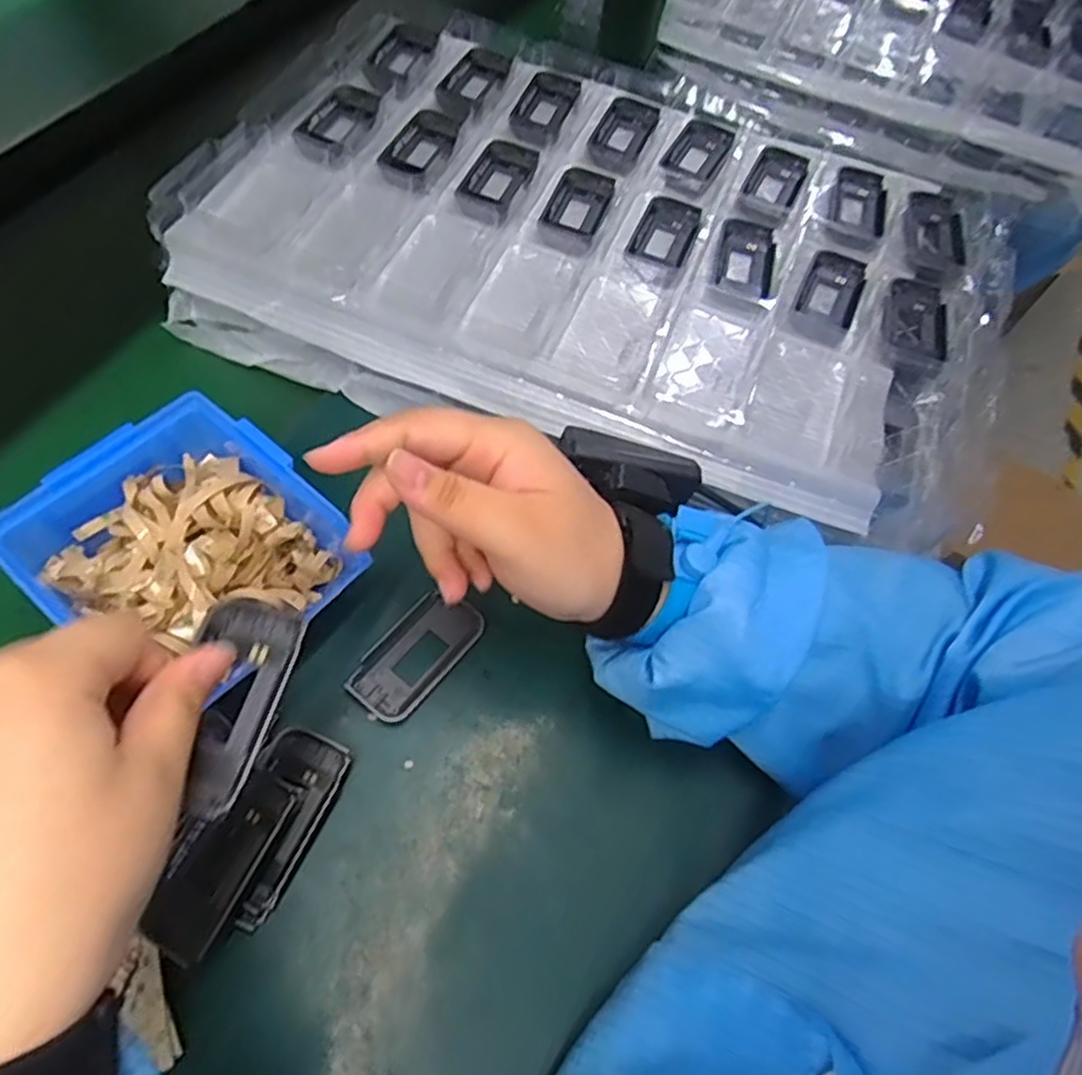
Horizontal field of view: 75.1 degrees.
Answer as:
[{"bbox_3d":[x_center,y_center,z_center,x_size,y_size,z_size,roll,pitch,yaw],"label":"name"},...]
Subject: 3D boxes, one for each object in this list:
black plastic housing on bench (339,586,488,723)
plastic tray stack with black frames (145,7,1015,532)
[{"bbox_3d":[-0.067,0.061,0.378,0.040,0.008,0.074,38,63,16],"label":"black plastic housing on bench"},{"bbox_3d":[0.041,-0.208,0.468,0.494,0.063,0.324,21,59,6],"label":"plastic tray stack with black frames"}]

